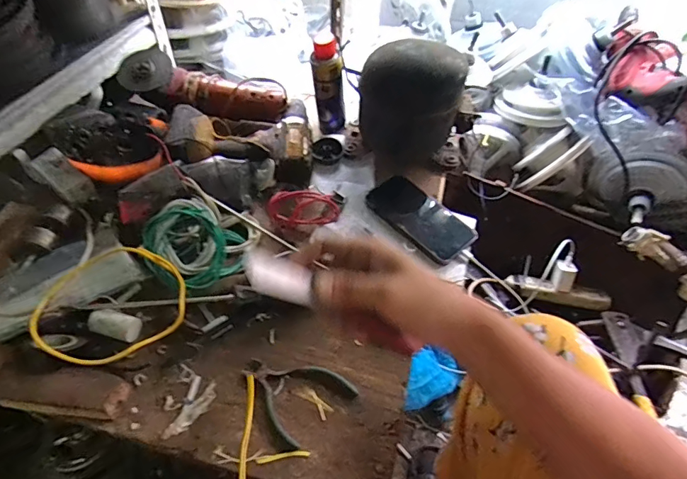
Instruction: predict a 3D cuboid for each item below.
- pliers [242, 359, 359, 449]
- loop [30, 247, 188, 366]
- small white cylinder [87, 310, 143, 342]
[{"bbox_3d":[-0.058,0.170,0.505,0.098,0.012,0.105,-37,62,-28],"label":"pliers"},{"bbox_3d":[-0.276,0.066,0.519,0.162,0.045,0.142,-29,58,-23],"label":"loop"},{"bbox_3d":[-0.274,0.105,0.533,0.061,0.029,0.028,11,52,6],"label":"small white cylinder"}]

